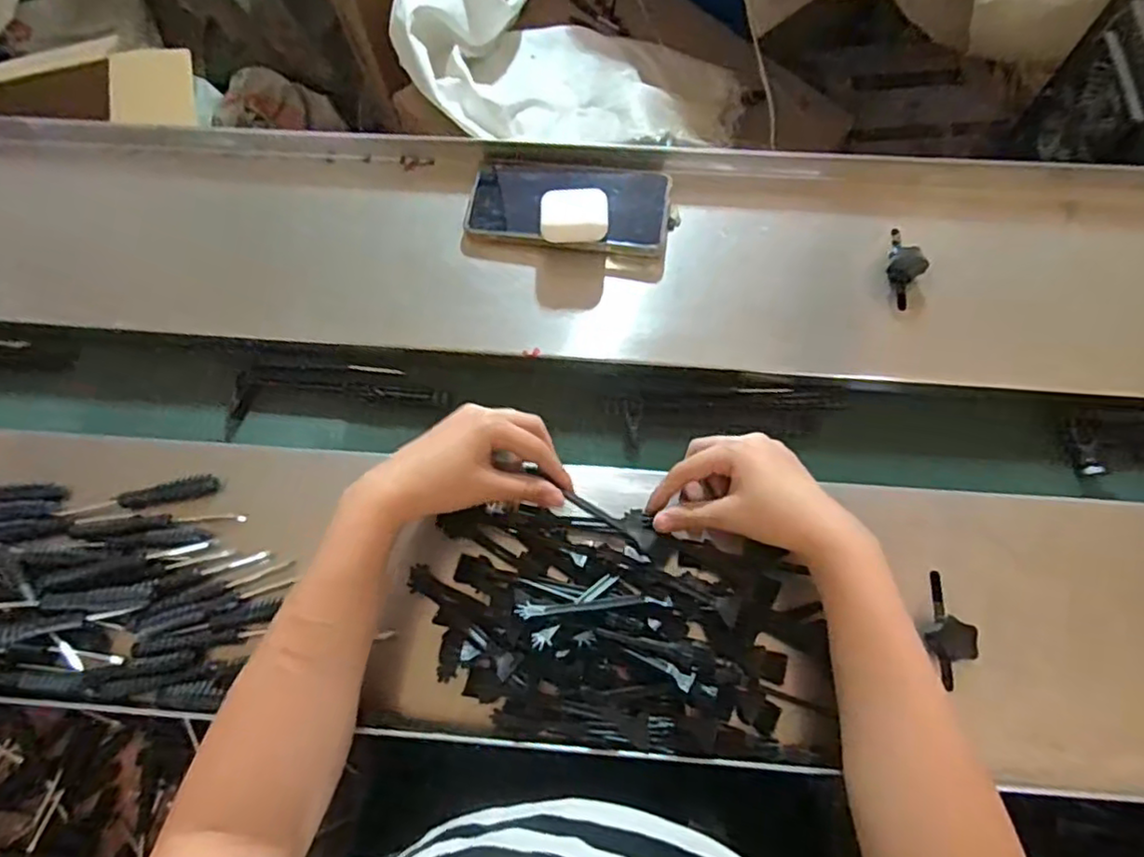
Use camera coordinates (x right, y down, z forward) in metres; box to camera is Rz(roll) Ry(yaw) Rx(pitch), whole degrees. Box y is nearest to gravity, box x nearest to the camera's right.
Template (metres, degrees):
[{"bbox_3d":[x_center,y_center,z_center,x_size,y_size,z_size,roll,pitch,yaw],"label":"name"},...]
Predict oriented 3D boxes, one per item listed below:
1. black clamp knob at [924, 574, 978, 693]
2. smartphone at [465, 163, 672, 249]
[{"bbox_3d":[0.237,0.126,0.409,0.027,0.020,0.069,9,70,6],"label":"black clamp knob"},{"bbox_3d":[-0.003,-0.180,0.522,0.158,0.015,0.070,8,77,2],"label":"smartphone"}]

